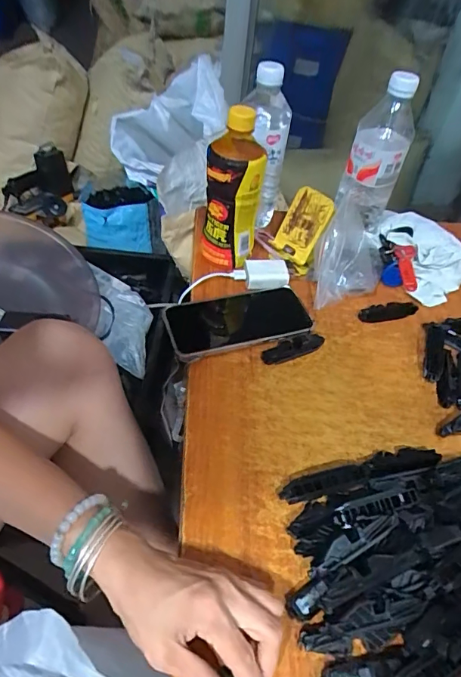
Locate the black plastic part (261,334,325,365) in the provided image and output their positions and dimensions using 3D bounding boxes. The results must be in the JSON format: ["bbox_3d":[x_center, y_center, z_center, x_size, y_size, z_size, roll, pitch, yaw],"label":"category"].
[{"bbox_3d":[0.073,0.010,0.503,0.078,0.017,0.021,-14,50,-18],"label":"black plastic part"}]

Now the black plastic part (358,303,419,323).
[{"bbox_3d":[0.199,-0.035,0.560,0.084,0.007,0.027,-13,50,-17],"label":"black plastic part"}]

